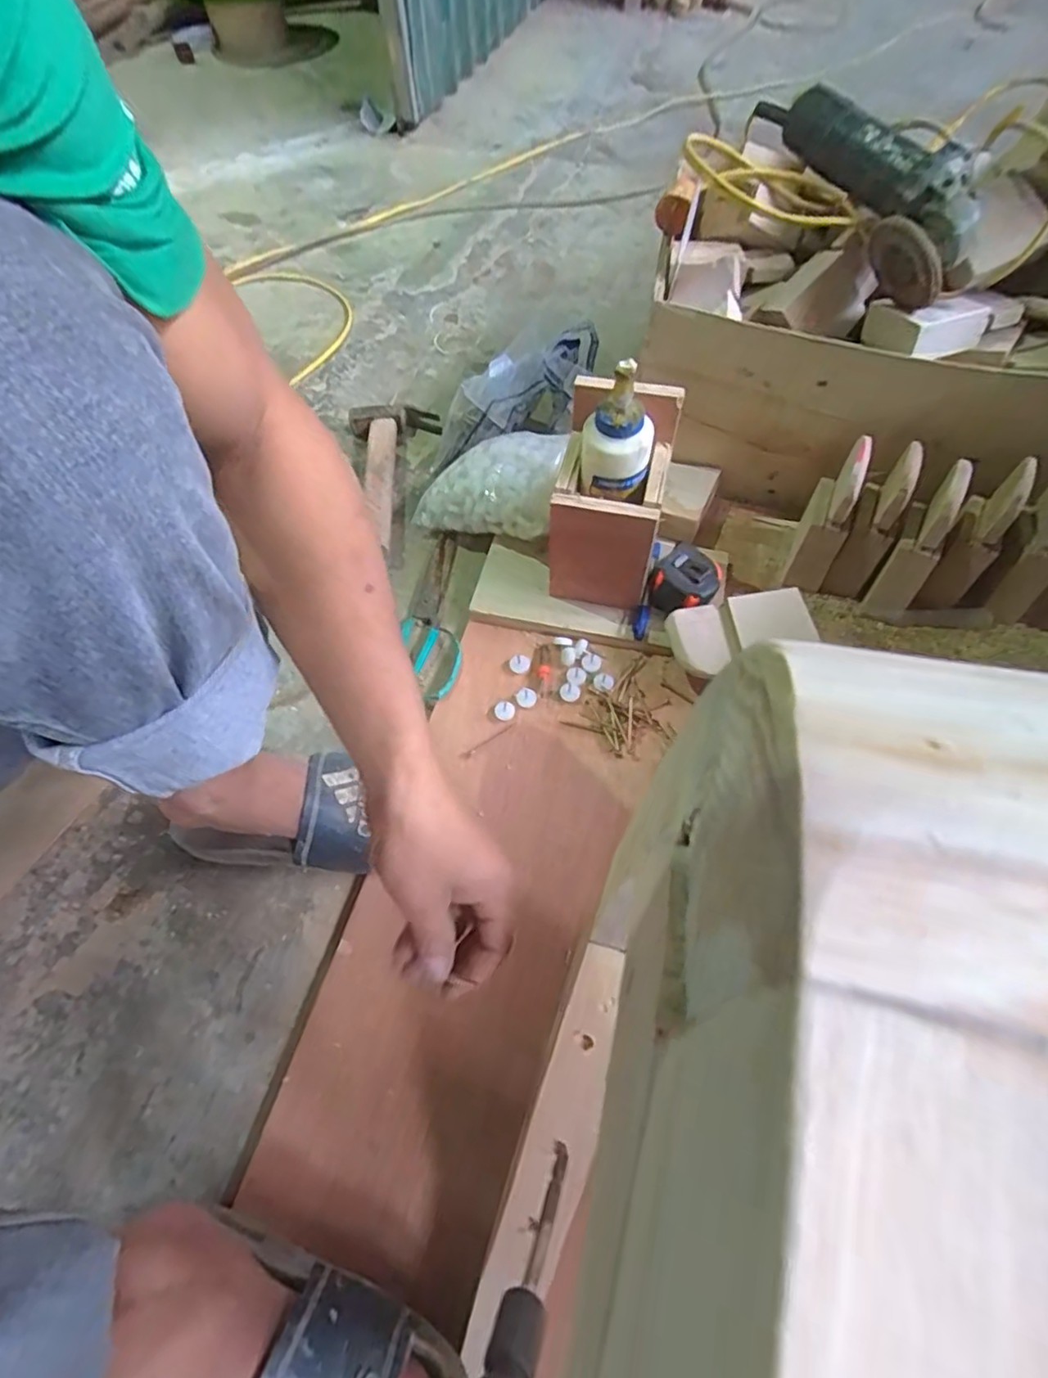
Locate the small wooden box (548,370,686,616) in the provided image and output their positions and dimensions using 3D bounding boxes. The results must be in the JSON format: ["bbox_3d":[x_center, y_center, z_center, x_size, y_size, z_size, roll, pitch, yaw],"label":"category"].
[{"bbox_3d":[0.082,-0.172,0.589,0.098,0.189,0.116,13,61,10],"label":"small wooden box"}]

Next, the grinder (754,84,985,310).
[{"bbox_3d":[0.352,-0.535,0.648,0.079,0.095,0.335,-18,60,-6],"label":"grinder"}]

